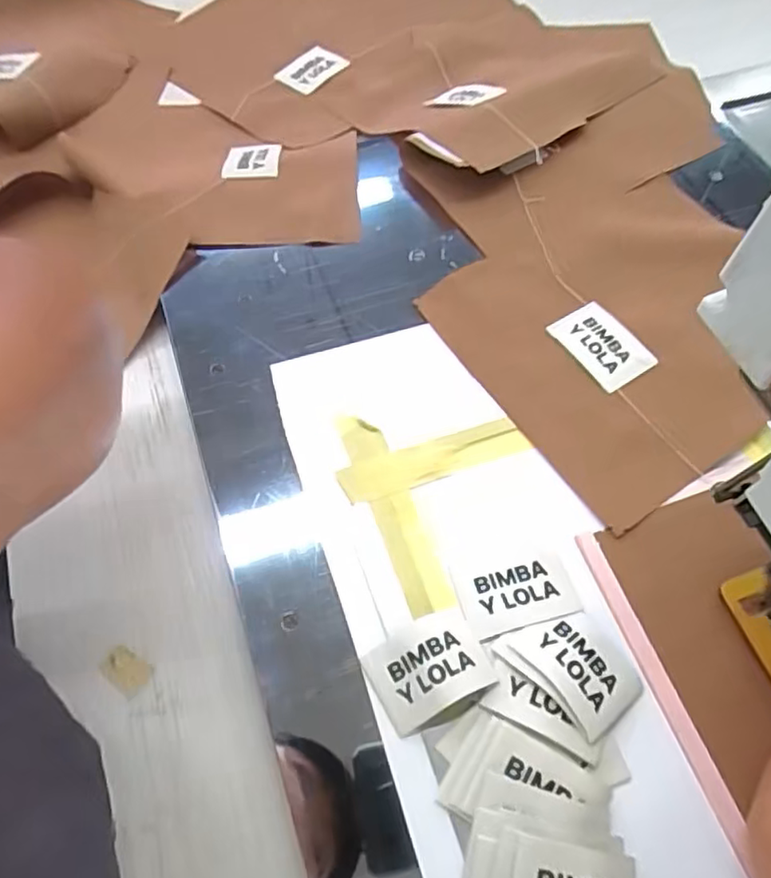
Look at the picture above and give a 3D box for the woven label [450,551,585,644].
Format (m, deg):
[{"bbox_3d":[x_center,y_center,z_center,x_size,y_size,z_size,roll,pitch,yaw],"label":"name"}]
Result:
[{"bbox_3d":[0.066,0.078,0.316,0.058,0.005,0.035,-13,64,-8],"label":"woven label"}]

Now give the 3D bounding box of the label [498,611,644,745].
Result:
[{"bbox_3d":[0.093,0.106,0.297,0.046,0.010,0.056,-29,67,-15],"label":"label"}]

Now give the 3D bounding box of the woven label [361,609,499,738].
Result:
[{"bbox_3d":[0.022,0.109,0.294,0.054,0.010,0.043,-22,65,-12],"label":"woven label"}]

